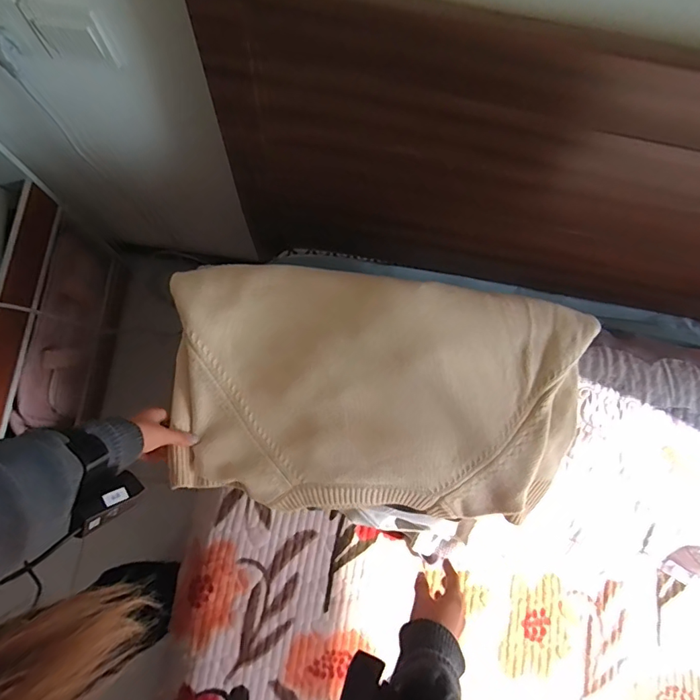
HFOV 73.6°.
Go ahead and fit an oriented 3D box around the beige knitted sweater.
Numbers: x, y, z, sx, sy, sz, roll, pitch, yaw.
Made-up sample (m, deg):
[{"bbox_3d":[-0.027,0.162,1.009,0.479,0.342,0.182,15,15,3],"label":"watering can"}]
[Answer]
[{"bbox_3d":[0.032,0.056,0.612,0.522,0.097,0.296,6,79,1],"label":"beige knitted sweater"}]

